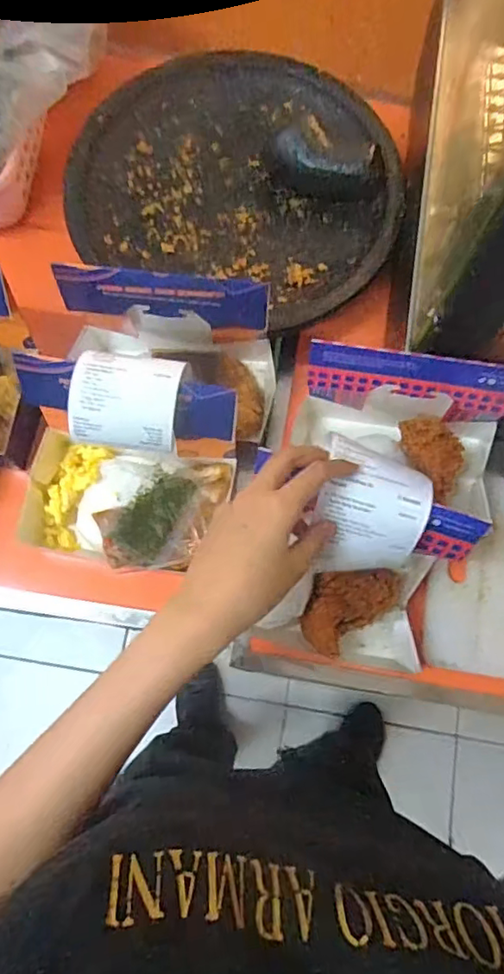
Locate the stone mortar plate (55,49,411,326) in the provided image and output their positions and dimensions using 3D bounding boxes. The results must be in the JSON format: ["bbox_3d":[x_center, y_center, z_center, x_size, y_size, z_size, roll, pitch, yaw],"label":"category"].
[{"bbox_3d":[-0.010,-0.345,0.614,0.353,0.052,0.322,0,75,-1],"label":"stone mortar plate"}]

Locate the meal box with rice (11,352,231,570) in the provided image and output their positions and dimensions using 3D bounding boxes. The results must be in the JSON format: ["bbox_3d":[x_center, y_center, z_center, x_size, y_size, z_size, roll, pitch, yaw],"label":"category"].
[{"bbox_3d":[-0.114,-0.017,0.490,0.190,0.154,0.156,8,75,1],"label":"meal box with rice"}]

